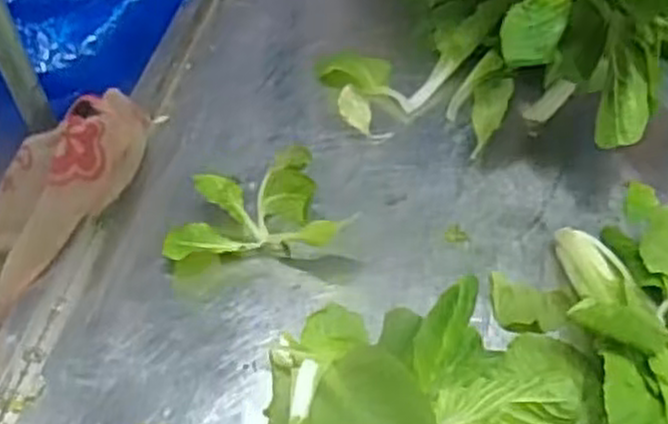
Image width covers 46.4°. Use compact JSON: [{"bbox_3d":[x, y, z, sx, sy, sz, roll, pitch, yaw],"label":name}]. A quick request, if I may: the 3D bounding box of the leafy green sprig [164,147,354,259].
[{"bbox_3d":[-0.051,-0.002,0.554,0.118,0.038,0.089,5,53,5],"label":"leafy green sprig"}]

